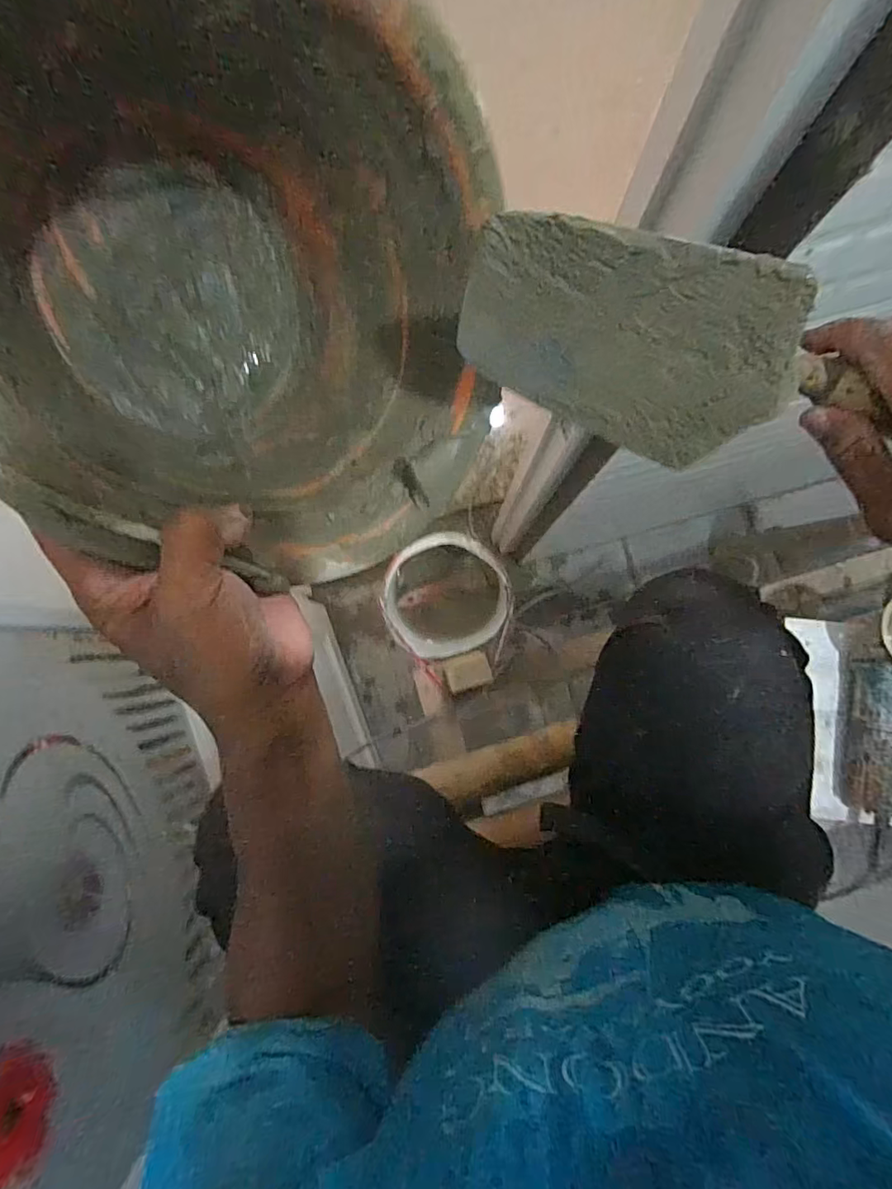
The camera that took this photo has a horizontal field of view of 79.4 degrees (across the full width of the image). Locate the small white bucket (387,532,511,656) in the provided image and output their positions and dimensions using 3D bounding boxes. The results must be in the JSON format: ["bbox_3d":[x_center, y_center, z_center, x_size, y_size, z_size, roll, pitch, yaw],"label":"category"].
[{"bbox_3d":[-0.003,0.006,0.813,0.163,0.136,0.164,0,84,0],"label":"small white bucket"}]

